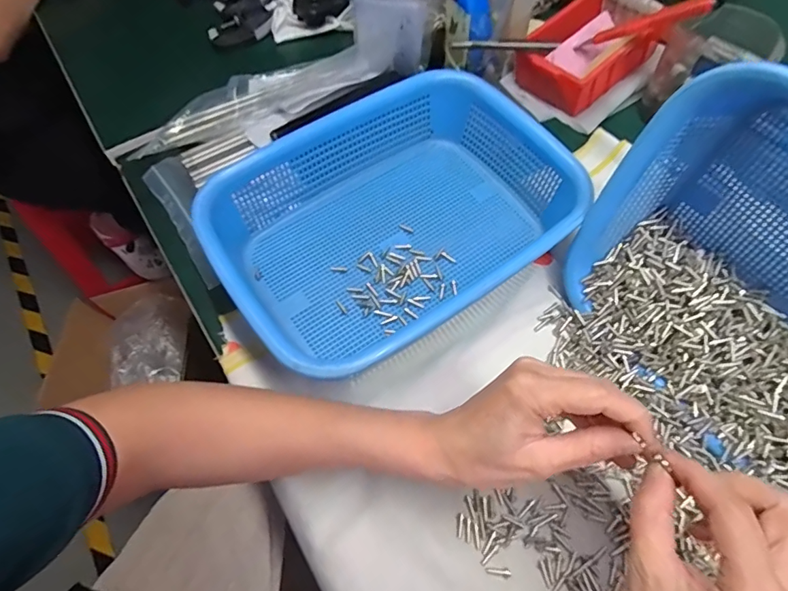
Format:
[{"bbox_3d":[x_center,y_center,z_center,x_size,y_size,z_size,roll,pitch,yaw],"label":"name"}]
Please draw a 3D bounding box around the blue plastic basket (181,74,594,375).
[{"bbox_3d":[0.011,-0.068,0.405,0.311,0.083,0.199,-33,61,-16],"label":"blue plastic basket"}]

